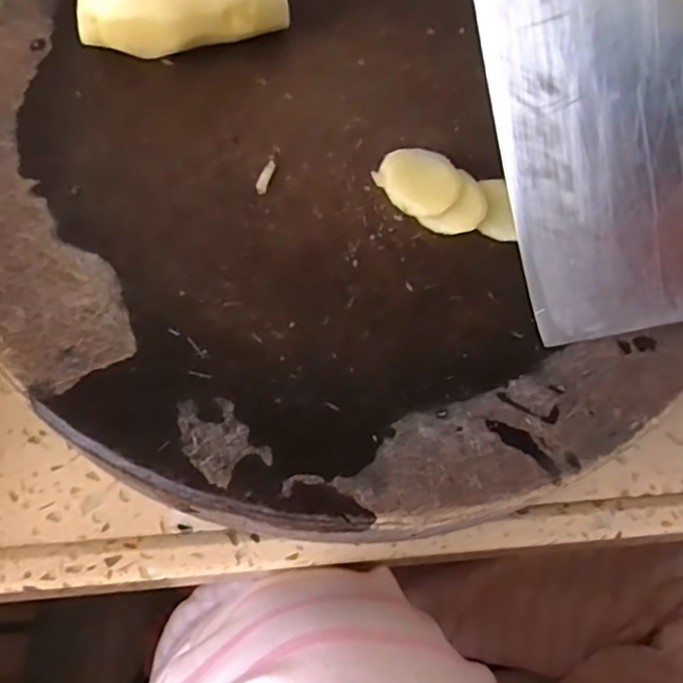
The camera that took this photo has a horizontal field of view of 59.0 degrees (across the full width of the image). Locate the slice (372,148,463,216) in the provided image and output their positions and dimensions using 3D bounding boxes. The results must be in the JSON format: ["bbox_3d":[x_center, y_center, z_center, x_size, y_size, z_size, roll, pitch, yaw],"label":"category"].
[{"bbox_3d":[0.031,-0.064,0.238,0.026,0.004,0.034,-36,69,-4],"label":"slice"}]

